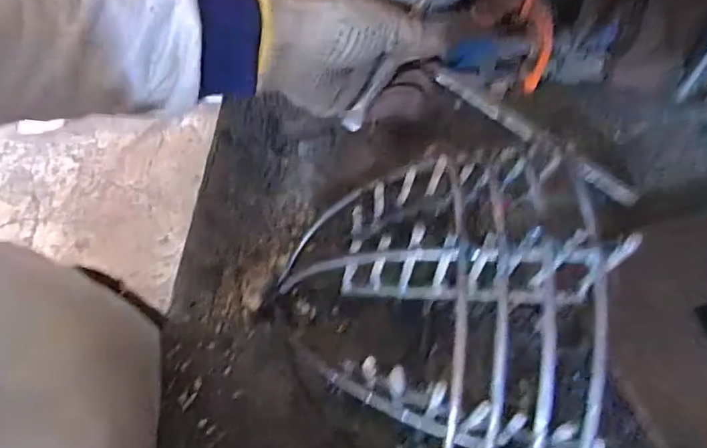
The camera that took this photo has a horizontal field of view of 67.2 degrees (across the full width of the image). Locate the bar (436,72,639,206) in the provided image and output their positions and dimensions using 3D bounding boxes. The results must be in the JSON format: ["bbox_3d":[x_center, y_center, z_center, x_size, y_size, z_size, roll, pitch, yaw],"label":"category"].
[{"bbox_3d":[0.140,-0.065,0.399,0.177,0.013,0.013,32,66,-3],"label":"bar"}]

